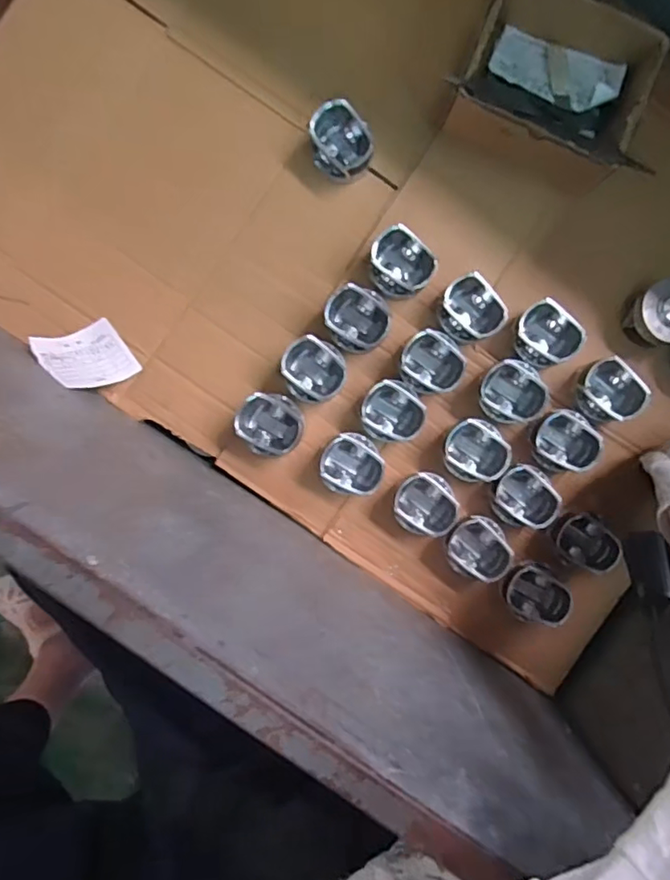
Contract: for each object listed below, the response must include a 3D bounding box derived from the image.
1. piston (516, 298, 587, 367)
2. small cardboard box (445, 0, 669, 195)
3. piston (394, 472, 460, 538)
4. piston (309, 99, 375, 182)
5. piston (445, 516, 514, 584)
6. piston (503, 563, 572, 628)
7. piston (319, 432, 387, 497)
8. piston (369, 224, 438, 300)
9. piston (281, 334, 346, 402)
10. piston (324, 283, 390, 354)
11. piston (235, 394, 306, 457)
[{"bbox_3d":[0.247,-0.124,0.664,0.072,0.040,0.077,-38,92,1],"label":"piston"},{"bbox_3d":[0.251,-0.393,0.641,0.218,0.095,0.171,32,91,-1],"label":"small cardboard box"},{"bbox_3d":[0.108,0.077,0.679,0.075,0.036,0.076,0,92,0],"label":"piston"},{"bbox_3d":[0.008,-0.348,0.657,0.076,0.056,0.073,-8,92,0],"label":"piston"},{"bbox_3d":[0.176,0.134,0.677,0.080,0.037,0.073,0,92,0],"label":"piston"},{"bbox_3d":[0.244,0.185,0.684,0.080,0.046,0.069,27,92,-1],"label":"piston"},{"bbox_3d":[0.021,0.028,0.675,0.077,0.039,0.072,0,92,0],"label":"piston"},{"bbox_3d":[0.074,-0.202,0.655,0.075,0.047,0.075,43,91,-2],"label":"piston"},{"bbox_3d":[-0.024,-0.083,0.669,0.070,0.057,0.071,0,92,0],"label":"piston"},{"bbox_3d":[0.026,-0.142,0.667,0.072,0.049,0.071,0,92,0],"label":"piston"},{"bbox_3d":[-0.076,-0.018,0.667,0.075,0.054,0.071,0,92,0],"label":"piston"}]

